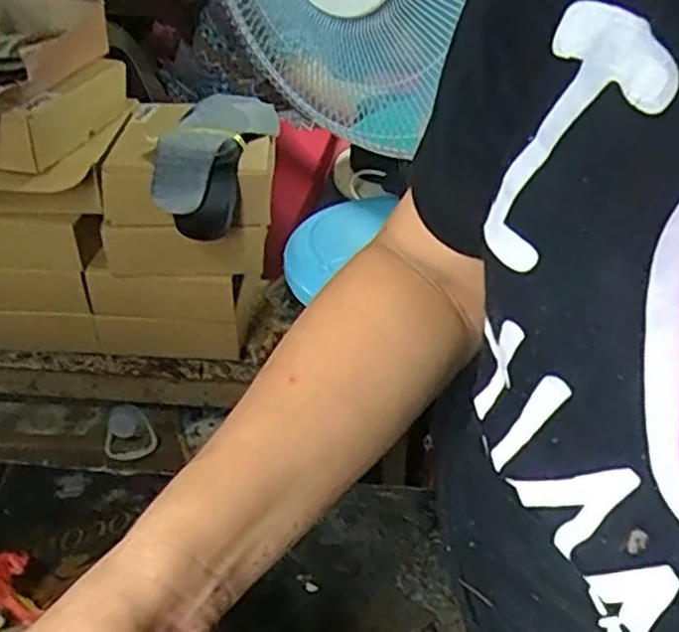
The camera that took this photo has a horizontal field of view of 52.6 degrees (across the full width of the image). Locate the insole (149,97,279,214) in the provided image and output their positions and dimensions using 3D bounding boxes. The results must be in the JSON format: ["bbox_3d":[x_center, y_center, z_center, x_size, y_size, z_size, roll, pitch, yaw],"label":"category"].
[{"bbox_3d":[-0.159,-0.224,0.905,0.115,0.054,0.282,5,35,6],"label":"insole"}]

